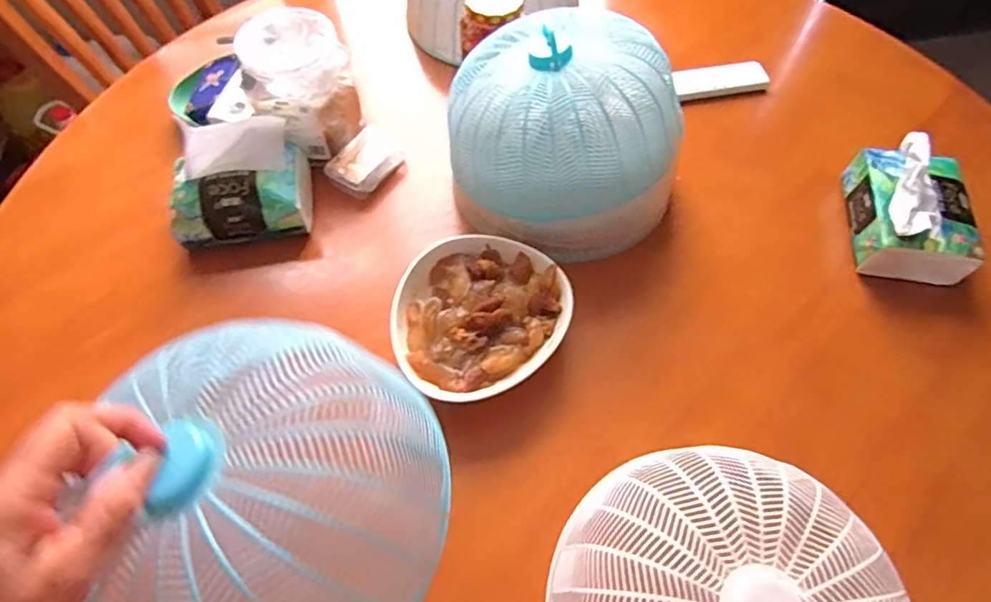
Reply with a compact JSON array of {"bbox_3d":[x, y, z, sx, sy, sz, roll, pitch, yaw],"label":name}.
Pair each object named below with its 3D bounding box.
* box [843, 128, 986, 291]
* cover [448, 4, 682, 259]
[{"bbox_3d":[0.433,-0.095,0.589,0.098,0.093,0.146,7,58,6],"label":"box"},{"bbox_3d":[0.070,-0.171,0.593,0.233,0.172,0.217,11,59,8],"label":"cover"}]

